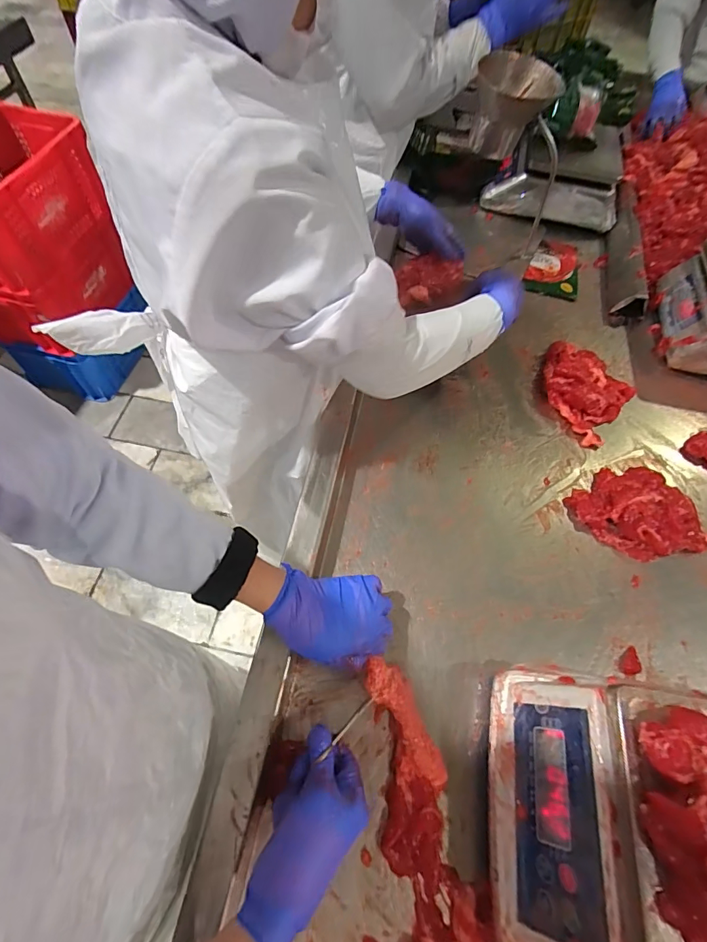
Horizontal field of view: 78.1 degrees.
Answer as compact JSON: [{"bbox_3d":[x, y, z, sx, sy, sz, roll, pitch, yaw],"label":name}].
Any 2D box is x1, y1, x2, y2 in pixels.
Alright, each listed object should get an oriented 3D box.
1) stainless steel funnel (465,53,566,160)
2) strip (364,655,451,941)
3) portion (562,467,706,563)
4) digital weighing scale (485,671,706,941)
[{"bbox_3d":[0.263,-0.589,0.720,0.117,0.115,0.102,25,62,13],"label":"stainless steel funnel"},{"bbox_3d":[0.059,0.318,0.437,0.067,0.024,0.233,-7,69,-6],"label":"strip"},{"bbox_3d":[0.387,0.056,0.601,0.157,0.038,0.134,-9,60,-7],"label":"portion"},{"bbox_3d":[0.253,0.298,0.368,0.246,0.112,0.232,5,60,1],"label":"digital weighing scale"}]

